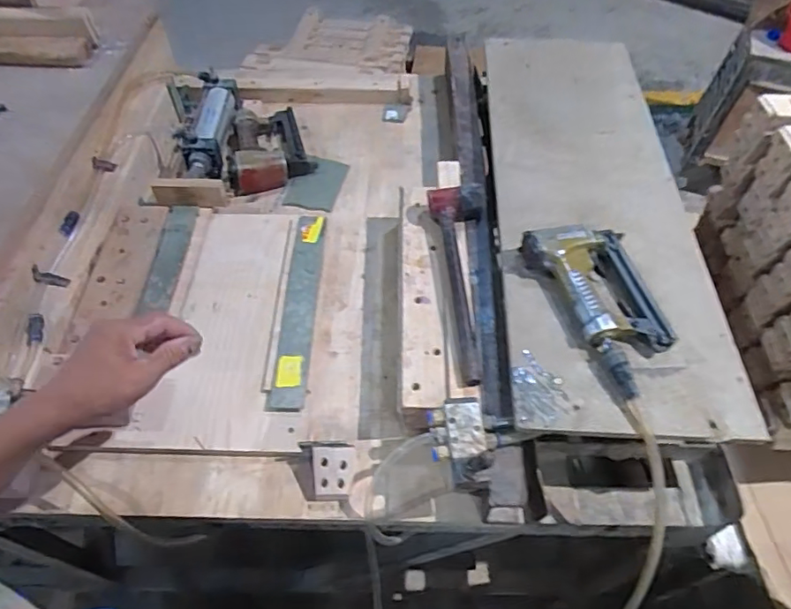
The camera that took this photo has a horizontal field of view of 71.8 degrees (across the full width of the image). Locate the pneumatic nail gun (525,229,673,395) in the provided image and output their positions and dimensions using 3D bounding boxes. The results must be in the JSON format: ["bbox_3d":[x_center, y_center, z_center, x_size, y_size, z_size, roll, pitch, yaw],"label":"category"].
[{"bbox_3d":[0.270,-0.007,0.687,0.126,0.042,0.249,-16,56,-12],"label":"pneumatic nail gun"}]

